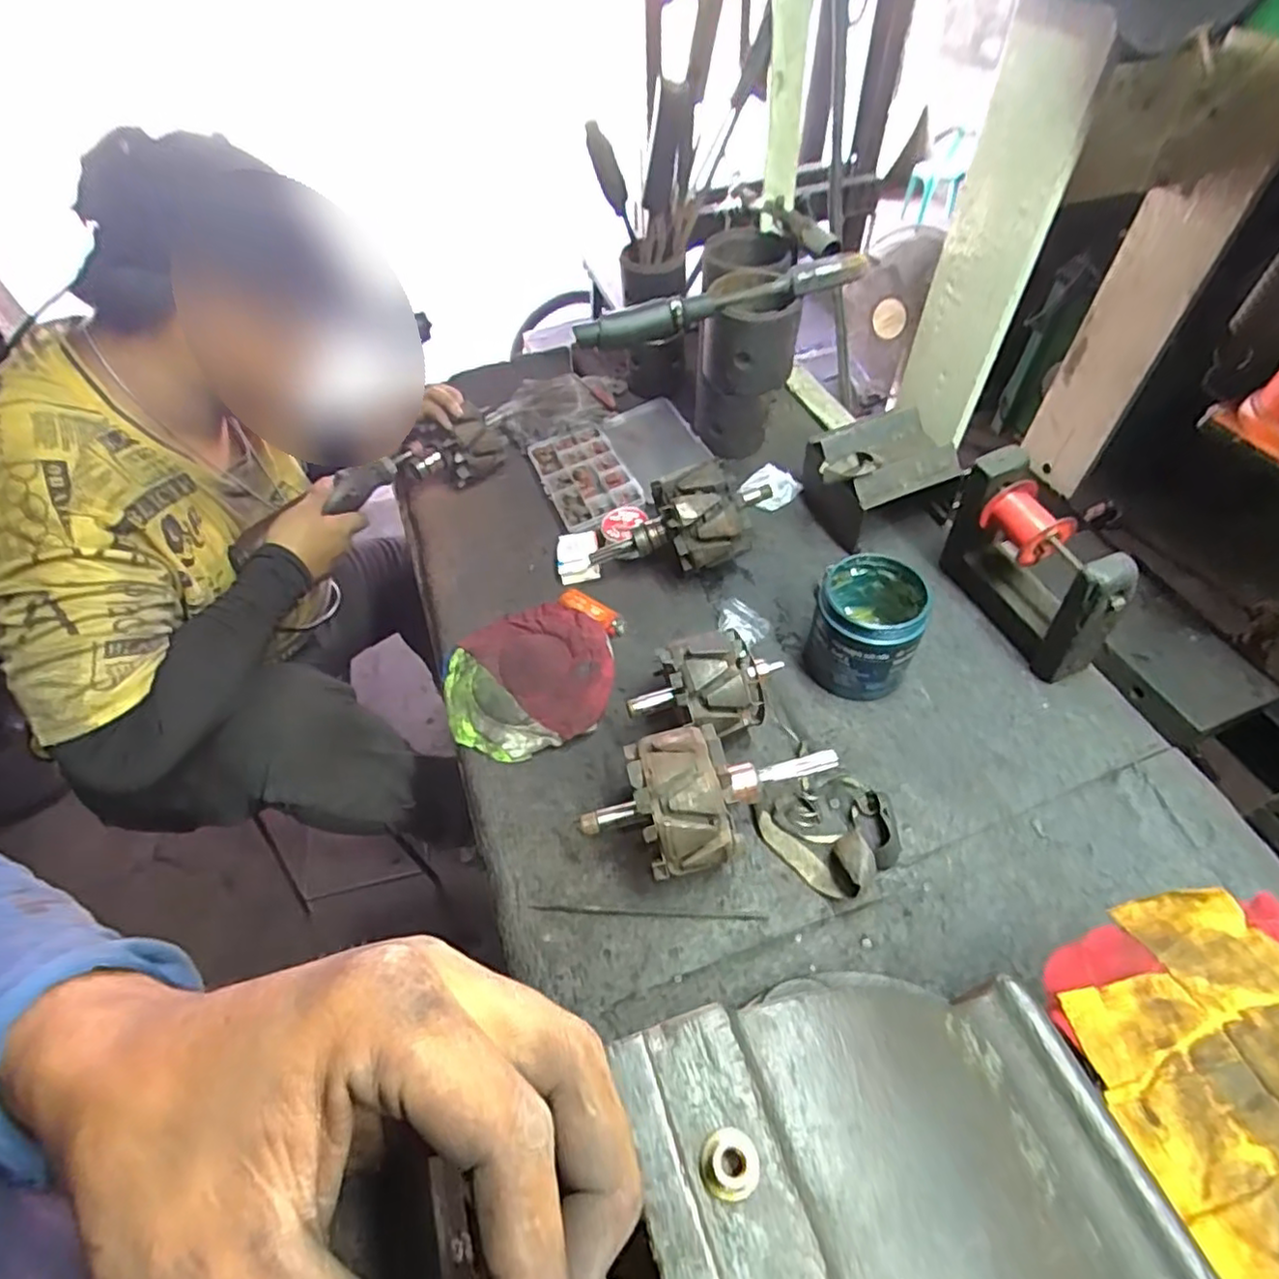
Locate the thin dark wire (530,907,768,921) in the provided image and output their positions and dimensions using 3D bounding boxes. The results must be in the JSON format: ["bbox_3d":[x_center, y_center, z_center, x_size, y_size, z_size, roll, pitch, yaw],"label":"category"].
[{"bbox_3d":[0.007,0.204,0.500,0.173,0.005,0.005,0,51,5],"label":"thin dark wire"}]

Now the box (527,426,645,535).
[{"bbox_3d":[-0.064,-0.194,0.799,0.097,0.017,0.172,-19,52,-11],"label":"box"}]

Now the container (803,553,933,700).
[{"bbox_3d":[0.200,-0.010,0.595,0.085,0.098,0.093,15,53,17],"label":"container"}]

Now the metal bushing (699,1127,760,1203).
[{"bbox_3d":[0.027,0.157,0.199,0.017,0.007,0.017,-1,52,1],"label":"metal bushing"}]

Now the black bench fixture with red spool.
[{"bbox_3d":[0.347,-0.064,0.596,0.053,0.146,0.171,-18,51,-10],"label":"black bench fixture with red spool"}]

